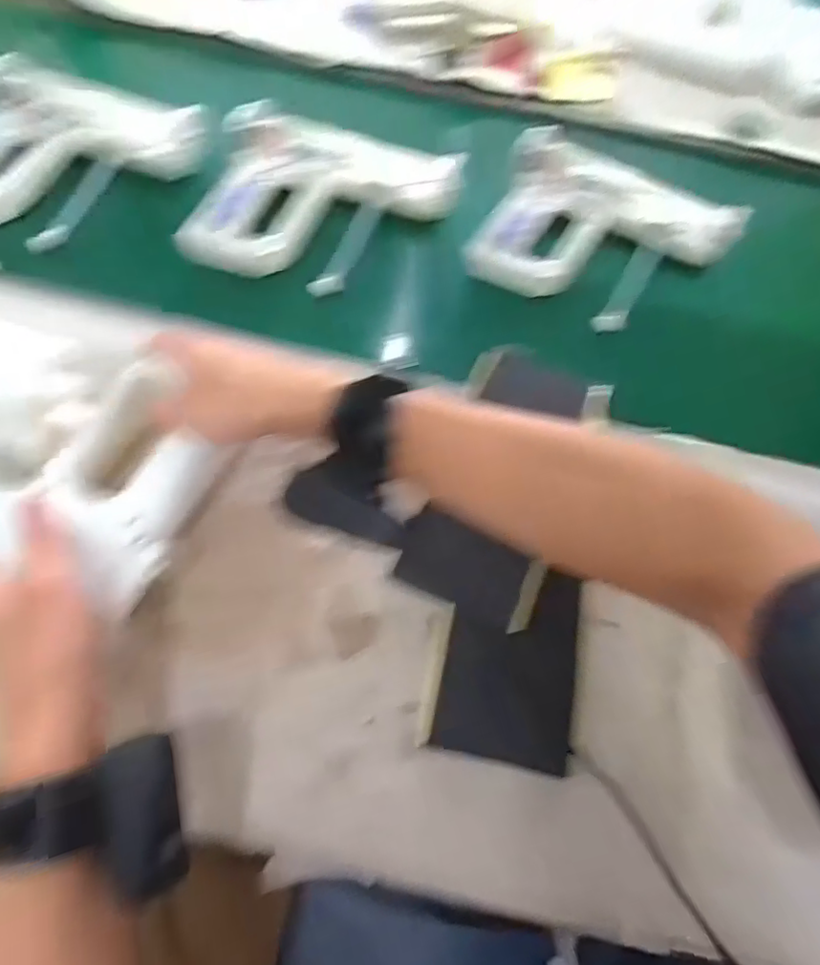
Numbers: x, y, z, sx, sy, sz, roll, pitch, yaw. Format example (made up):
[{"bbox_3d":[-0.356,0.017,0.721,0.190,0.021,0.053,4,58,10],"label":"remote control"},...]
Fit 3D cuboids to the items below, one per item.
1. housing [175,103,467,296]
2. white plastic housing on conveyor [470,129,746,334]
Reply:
[{"bbox_3d":[-0.076,-0.261,0.562,0.224,0.051,0.171,12,62,2],"label":"housing"},{"bbox_3d":[0.175,-0.240,0.557,0.222,0.040,0.184,32,65,12],"label":"white plastic housing on conveyor"}]

